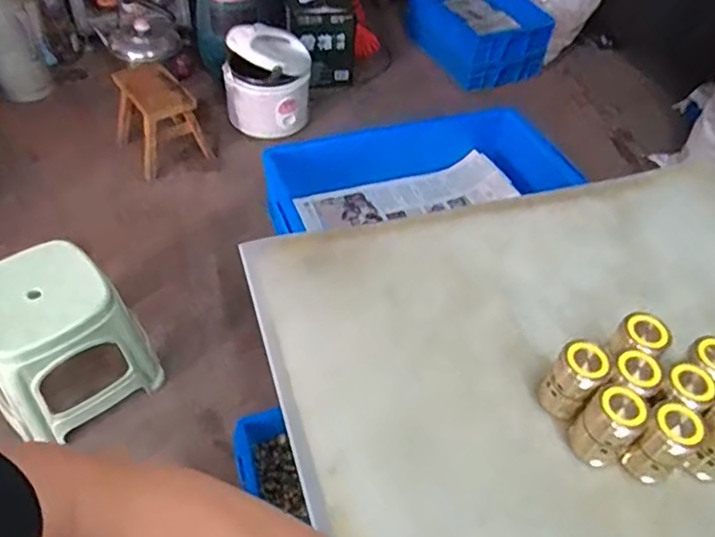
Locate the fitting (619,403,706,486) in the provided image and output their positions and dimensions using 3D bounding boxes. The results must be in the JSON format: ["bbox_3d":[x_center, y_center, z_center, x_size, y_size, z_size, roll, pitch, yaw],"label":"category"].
[{"bbox_3d":[0.224,0.130,0.436,0.030,0.068,0.032,-32,59,-29],"label":"fitting"}]

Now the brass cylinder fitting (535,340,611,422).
[{"bbox_3d":[0.169,0.088,0.464,0.031,0.063,0.036,-33,60,-30],"label":"brass cylinder fitting"}]

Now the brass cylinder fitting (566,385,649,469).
[{"bbox_3d":[0.185,0.119,0.442,0.035,0.067,0.030,35,54,22],"label":"brass cylinder fitting"}]

